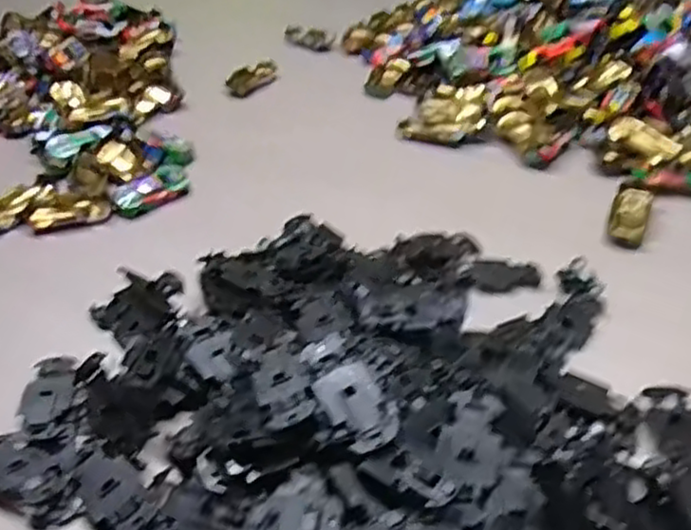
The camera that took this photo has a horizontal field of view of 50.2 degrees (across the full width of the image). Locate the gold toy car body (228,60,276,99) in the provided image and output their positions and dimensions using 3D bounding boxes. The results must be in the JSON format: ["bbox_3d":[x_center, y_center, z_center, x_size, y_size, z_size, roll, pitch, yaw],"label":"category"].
[{"bbox_3d":[-0.094,-0.192,0.759,0.032,0.015,0.069,27,49,31],"label":"gold toy car body"}]

